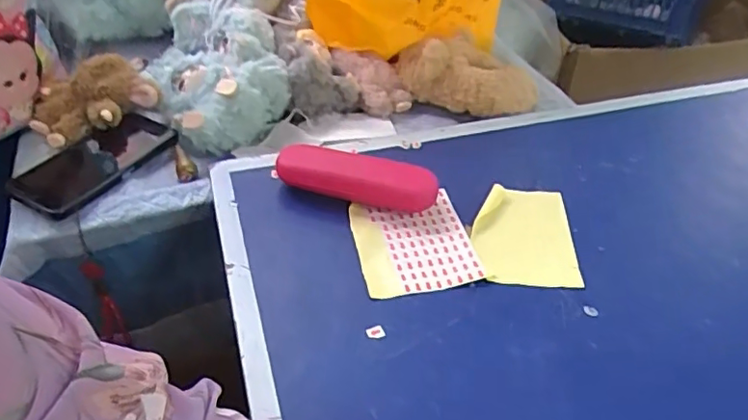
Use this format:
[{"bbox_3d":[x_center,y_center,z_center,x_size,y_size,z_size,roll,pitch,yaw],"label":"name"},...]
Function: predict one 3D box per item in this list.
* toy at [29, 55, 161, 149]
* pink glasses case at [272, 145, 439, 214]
[{"bbox_3d":[-0.304,-0.126,0.638,0.129,0.059,0.094,-24,49,-27],"label":"toy"},{"bbox_3d":[-0.015,-0.030,0.553,0.146,0.042,0.046,10,43,7],"label":"pink glasses case"}]

